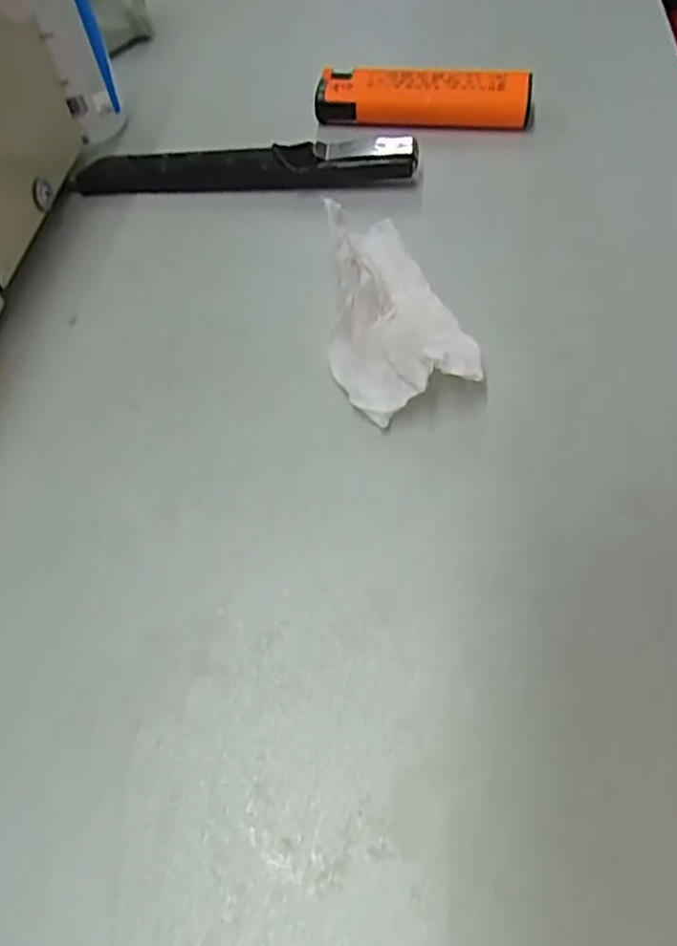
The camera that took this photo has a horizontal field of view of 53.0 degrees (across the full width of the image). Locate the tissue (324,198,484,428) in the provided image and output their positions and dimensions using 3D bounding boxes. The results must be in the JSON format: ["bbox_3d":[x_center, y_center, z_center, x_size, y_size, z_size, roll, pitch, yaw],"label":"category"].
[{"bbox_3d":[0.013,-0.050,0.192,0.035,0.027,0.070,-13,57,-6],"label":"tissue"}]

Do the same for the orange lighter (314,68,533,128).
[{"bbox_3d":[0.031,-0.141,0.255,0.078,0.016,0.016,8,57,8],"label":"orange lighter"}]

